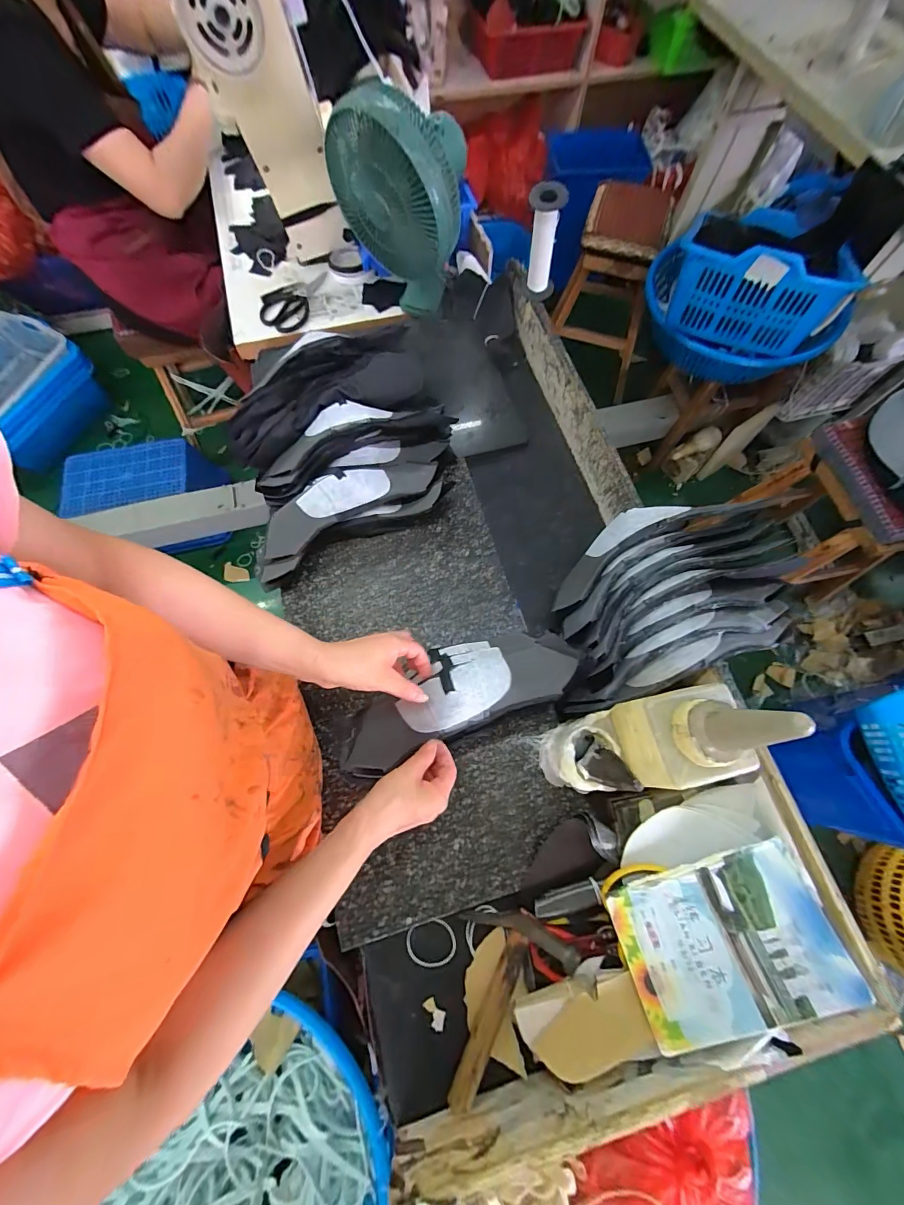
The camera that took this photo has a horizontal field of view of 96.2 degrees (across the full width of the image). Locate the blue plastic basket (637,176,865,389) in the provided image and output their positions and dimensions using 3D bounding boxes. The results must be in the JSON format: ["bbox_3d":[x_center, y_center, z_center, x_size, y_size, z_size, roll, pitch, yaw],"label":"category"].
[{"bbox_3d":[0.766,-0.790,1.040,0.441,0.319,0.373,12,70,4],"label":"blue plastic basket"}]

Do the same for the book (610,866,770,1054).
[{"bbox_3d":[0.244,0.381,0.438,0.107,0.012,0.141,-19,64,3],"label":"book"}]

